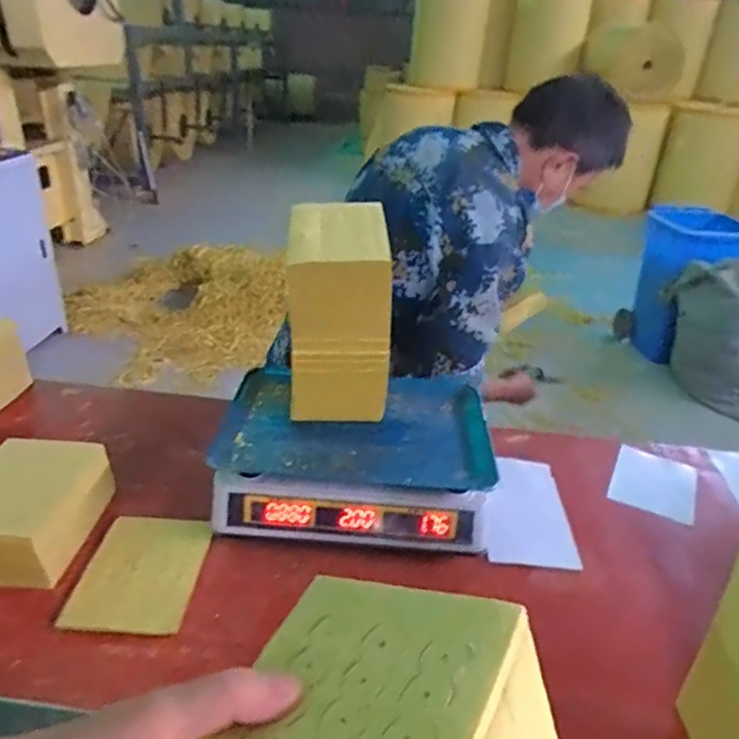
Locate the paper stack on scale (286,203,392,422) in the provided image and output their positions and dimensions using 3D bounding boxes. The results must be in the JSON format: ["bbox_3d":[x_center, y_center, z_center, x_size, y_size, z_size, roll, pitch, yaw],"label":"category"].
[{"bbox_3d":[-0.041,-0.068,0.760,0.133,0.229,0.152,-1,30,-9],"label":"paper stack on scale"}]

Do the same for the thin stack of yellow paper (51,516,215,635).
[{"bbox_3d":[-0.249,0.220,0.659,0.120,0.010,0.149,2,29,-3],"label":"thin stack of yellow paper"}]

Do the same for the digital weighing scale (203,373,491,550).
[{"bbox_3d":[-0.019,0.117,0.806,0.340,0.112,0.275,4,29,0],"label":"digital weighing scale"}]

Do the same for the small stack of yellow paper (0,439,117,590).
[{"bbox_3d":[-0.385,0.157,0.677,0.123,0.083,0.173,4,29,0],"label":"small stack of yellow paper"}]

